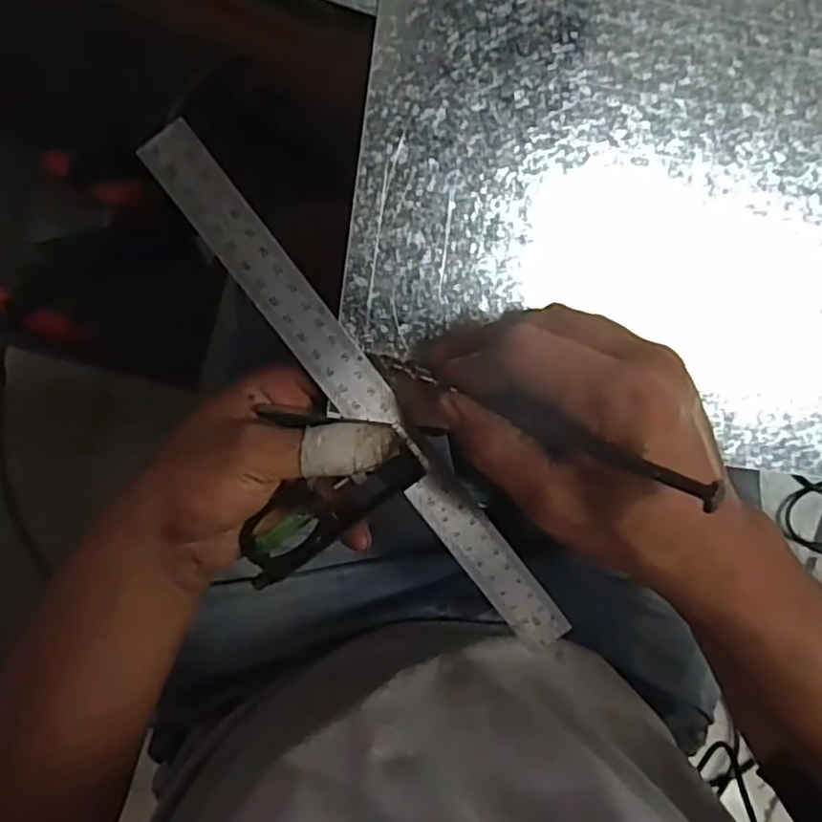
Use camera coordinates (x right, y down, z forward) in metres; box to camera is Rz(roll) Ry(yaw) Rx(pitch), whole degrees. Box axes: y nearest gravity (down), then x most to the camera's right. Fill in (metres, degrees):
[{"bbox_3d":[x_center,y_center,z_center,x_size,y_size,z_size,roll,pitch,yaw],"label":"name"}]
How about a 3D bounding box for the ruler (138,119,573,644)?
[{"bbox_3d":[-0.019,0.000,0.318,0.025,0.005,0.298,-37,101,0],"label":"ruler"}]

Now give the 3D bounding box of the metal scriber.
[{"bbox_3d":[0.040,0.001,0.265,0.016,0.161,0.007,14,99,-52],"label":"metal scriber"}]

